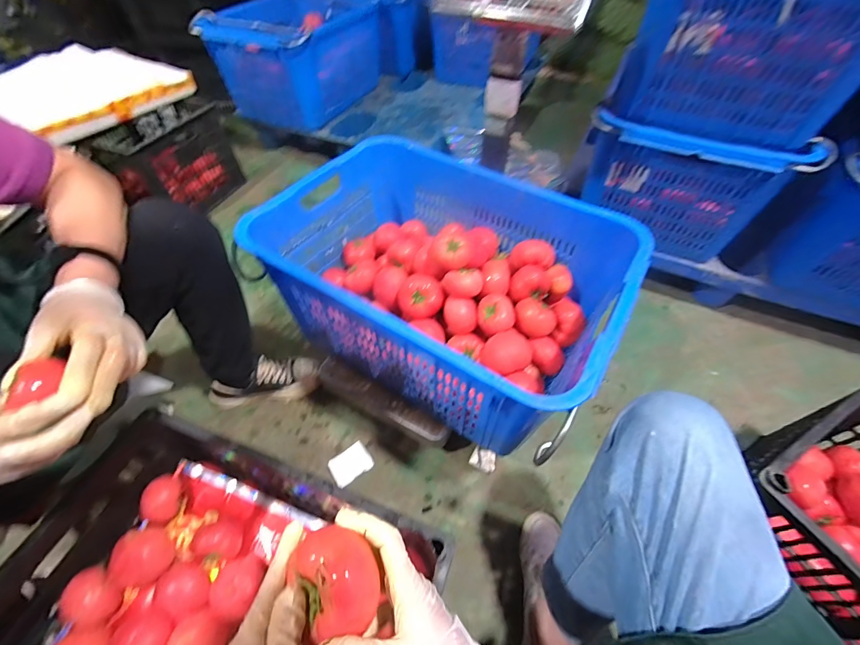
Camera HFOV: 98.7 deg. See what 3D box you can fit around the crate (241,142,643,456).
[{"bbox_3d":[0.023,-0.067,0.760,0.638,0.297,0.428,27,56,20],"label":"crate"}]

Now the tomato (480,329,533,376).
[{"bbox_3d":[0.142,0.056,0.666,0.077,0.060,0.075,0,51,0],"label":"tomato"}]

